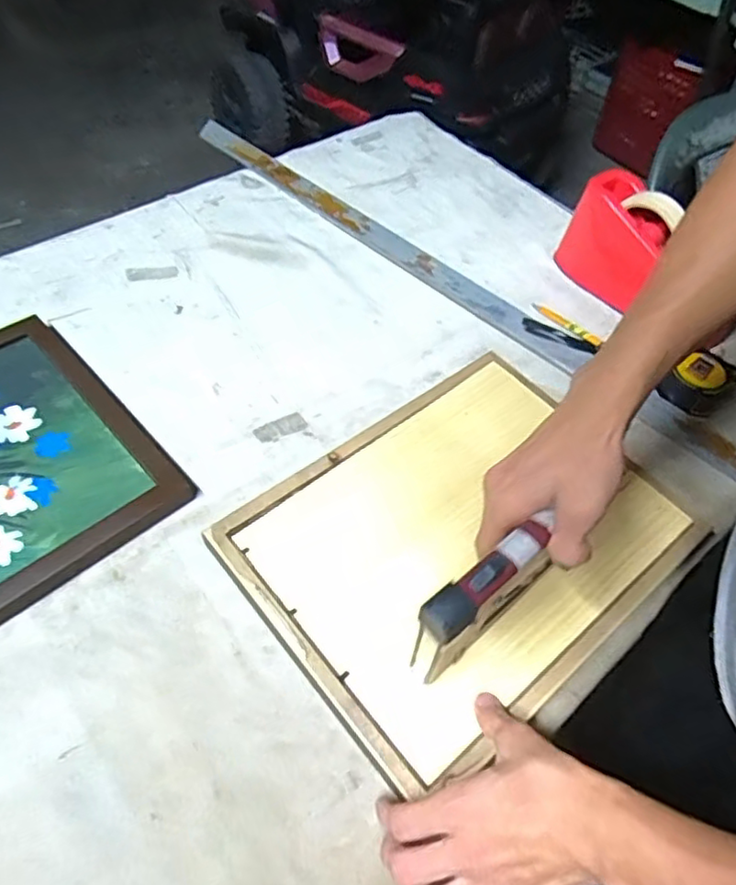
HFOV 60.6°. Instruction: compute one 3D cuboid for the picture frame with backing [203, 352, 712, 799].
[{"bbox_3d":[0.074,0.075,0.509,0.323,0.017,0.251,-34,63,-23],"label":"picture frame with backing"}]

